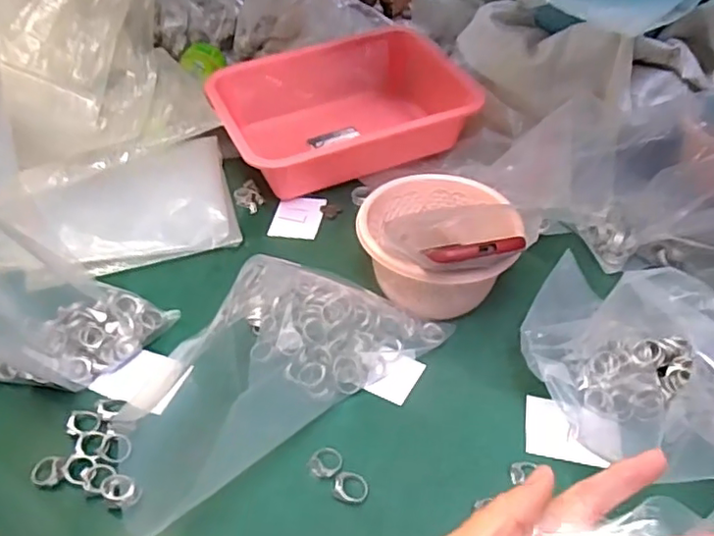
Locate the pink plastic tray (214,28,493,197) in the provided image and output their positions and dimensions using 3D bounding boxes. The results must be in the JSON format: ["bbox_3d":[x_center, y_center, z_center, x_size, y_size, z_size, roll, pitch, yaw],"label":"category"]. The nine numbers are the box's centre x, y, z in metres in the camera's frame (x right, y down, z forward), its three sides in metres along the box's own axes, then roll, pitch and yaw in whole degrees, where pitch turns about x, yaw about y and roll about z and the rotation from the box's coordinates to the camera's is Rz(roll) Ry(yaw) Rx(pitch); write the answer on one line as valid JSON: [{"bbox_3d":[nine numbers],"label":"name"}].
[{"bbox_3d":[-0.020,-0.204,0.793,0.323,0.098,0.221,-13,45,-17],"label":"pink plastic tray"}]

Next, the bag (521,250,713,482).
[{"bbox_3d":[0.236,0.081,0.516,0.185,0.061,0.191,20,45,18],"label":"bag"}]

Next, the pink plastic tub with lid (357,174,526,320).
[{"bbox_3d":[0.078,-0.013,0.593,0.143,0.090,0.144,1,42,-1],"label":"pink plastic tub with lid"}]

